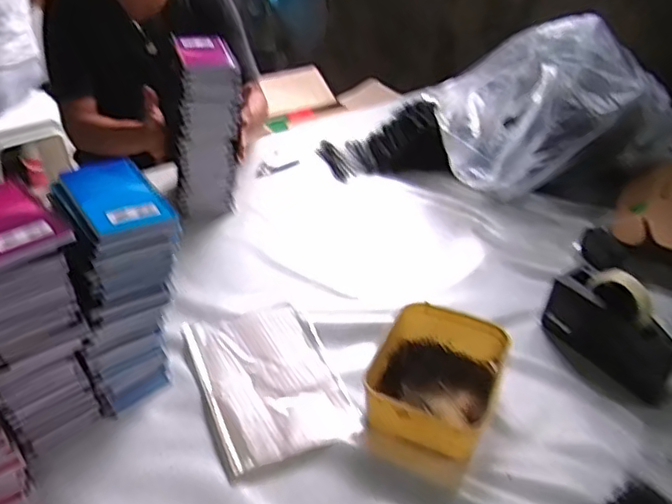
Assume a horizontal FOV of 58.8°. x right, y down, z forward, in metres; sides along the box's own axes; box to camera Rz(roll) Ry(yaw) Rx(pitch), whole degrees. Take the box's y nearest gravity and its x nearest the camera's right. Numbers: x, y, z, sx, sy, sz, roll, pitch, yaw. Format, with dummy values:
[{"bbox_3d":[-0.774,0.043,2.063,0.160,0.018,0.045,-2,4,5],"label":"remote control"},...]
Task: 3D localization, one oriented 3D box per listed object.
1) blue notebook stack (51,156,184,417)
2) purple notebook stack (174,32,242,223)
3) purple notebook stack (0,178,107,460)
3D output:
[{"bbox_3d":[-0.258,0.056,0.719,0.114,0.288,0.120,-19,41,-30],"label":"blue notebook stack"},{"bbox_3d":[-0.240,-0.216,1.088,0.121,0.300,0.131,-7,36,-17],"label":"purple notebook stack"},{"bbox_3d":[-0.343,0.087,0.657,0.107,0.282,0.134,-26,45,-37],"label":"purple notebook stack"}]

